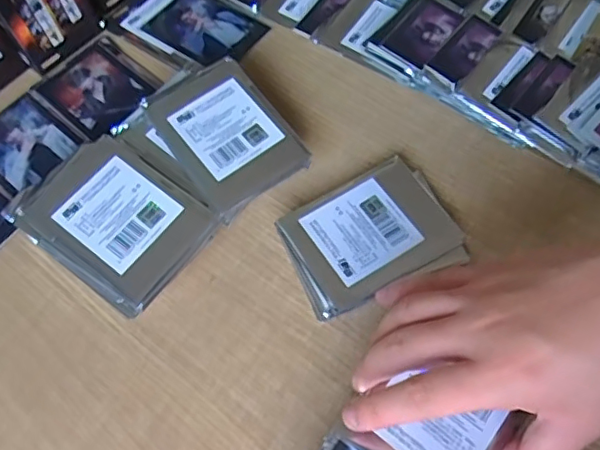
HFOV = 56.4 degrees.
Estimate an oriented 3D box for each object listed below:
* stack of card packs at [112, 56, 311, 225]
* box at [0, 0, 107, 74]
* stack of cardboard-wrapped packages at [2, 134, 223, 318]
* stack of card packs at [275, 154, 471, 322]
[{"bbox_3d":[-0.063,-0.062,0.419,0.097,0.039,0.115,-38,67,-16],"label":"stack of card packs"},{"bbox_3d":[-0.204,-0.182,0.461,0.014,0.091,0.082,32,68,17],"label":"box"},{"bbox_3d":[-0.128,-0.004,0.389,0.123,0.043,0.089,32,69,17],"label":"stack of cardboard-wrapped packages"},{"bbox_3d":[0.047,0.003,0.392,0.113,0.016,0.091,-24,64,-10],"label":"stack of card packs"}]

